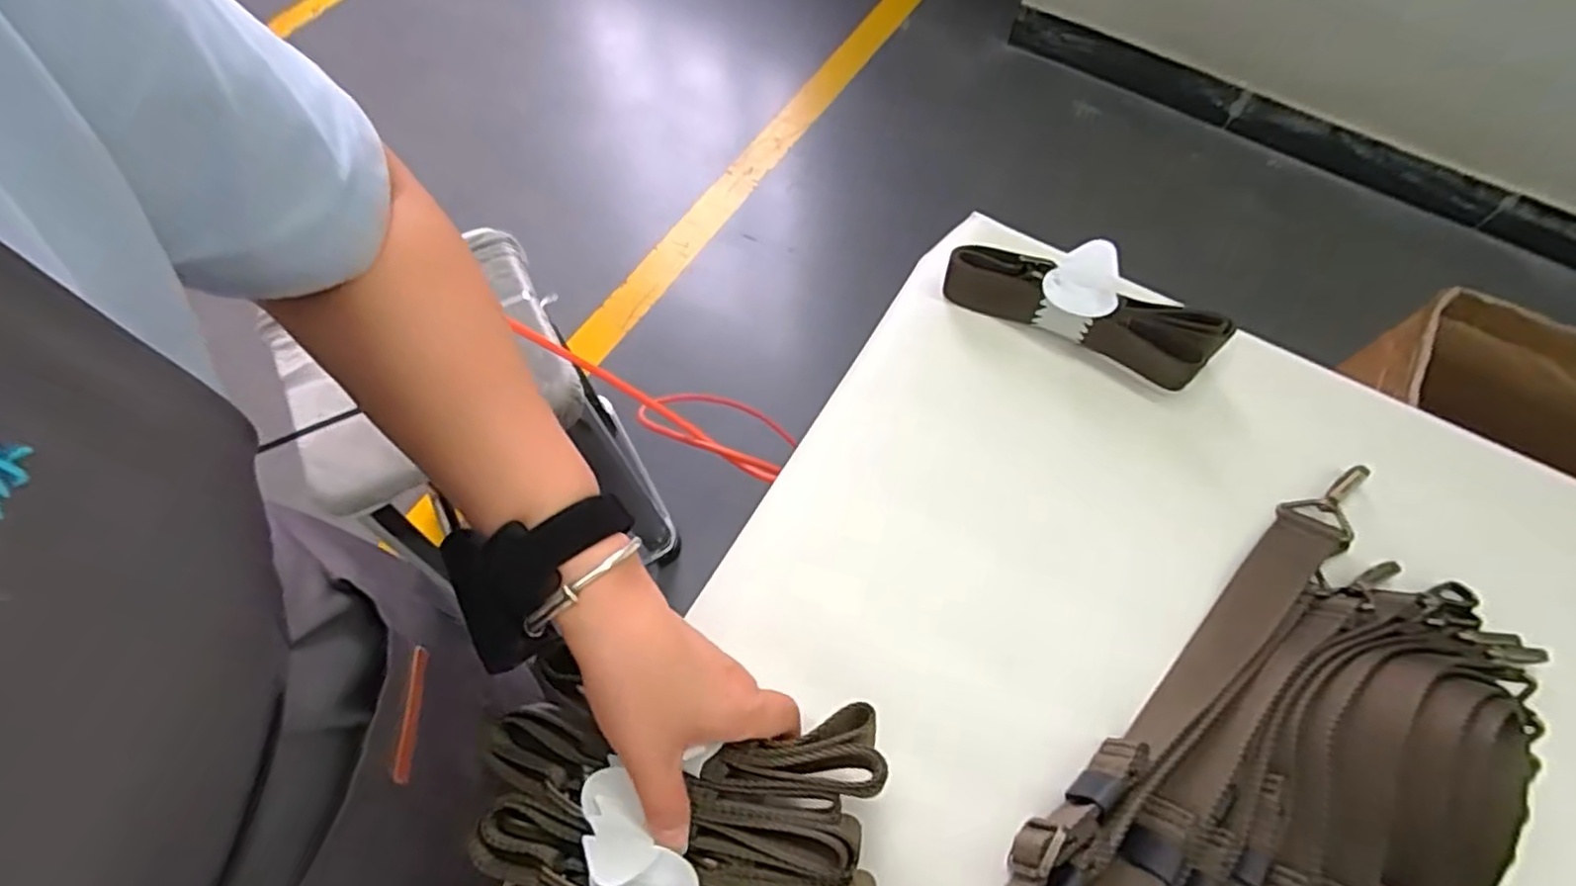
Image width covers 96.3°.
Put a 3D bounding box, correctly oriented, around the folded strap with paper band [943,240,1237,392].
[{"bbox_3d":[0.211,-0.101,0.508,0.187,0.054,0.051,25,67,12],"label":"folded strap with paper band"}]

